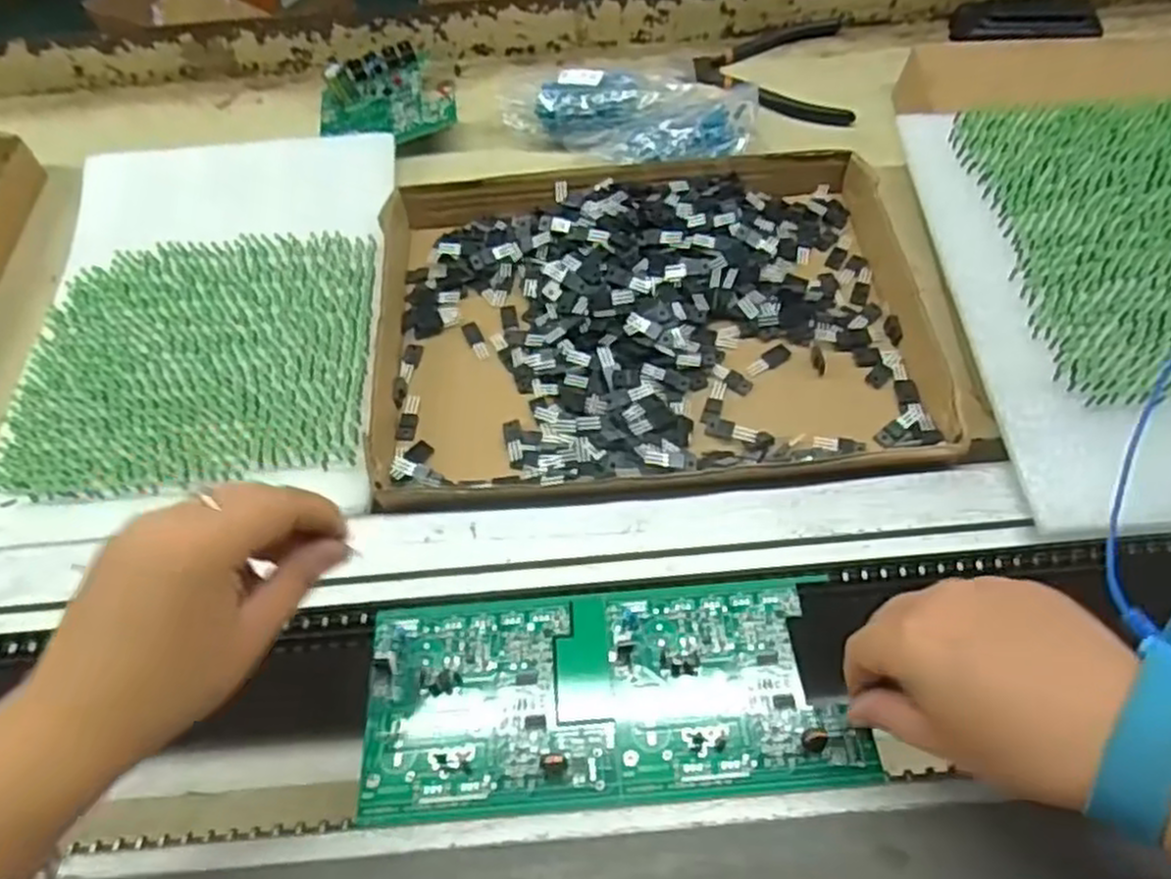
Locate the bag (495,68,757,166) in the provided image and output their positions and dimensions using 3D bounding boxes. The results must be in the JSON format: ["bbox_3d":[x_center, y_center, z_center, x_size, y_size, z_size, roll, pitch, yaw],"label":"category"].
[{"bbox_3d":[0.029,-0.226,0.541,0.178,0.031,0.082,0,50,4],"label":"bag"}]

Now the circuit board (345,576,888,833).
[{"bbox_3d":[0.009,0.114,0.352,0.212,0.006,0.096,-3,50,0],"label":"circuit board"}]

